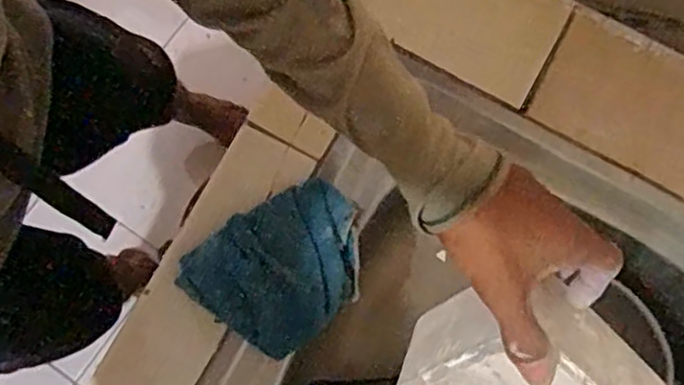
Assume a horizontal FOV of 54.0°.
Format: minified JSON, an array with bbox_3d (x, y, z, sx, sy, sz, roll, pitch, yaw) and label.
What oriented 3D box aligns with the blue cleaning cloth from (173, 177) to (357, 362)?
[{"bbox_3d":[-0.045,0.057,0.536,0.142,0.040,0.112,-40,80,-10],"label":"blue cleaning cloth"}]

